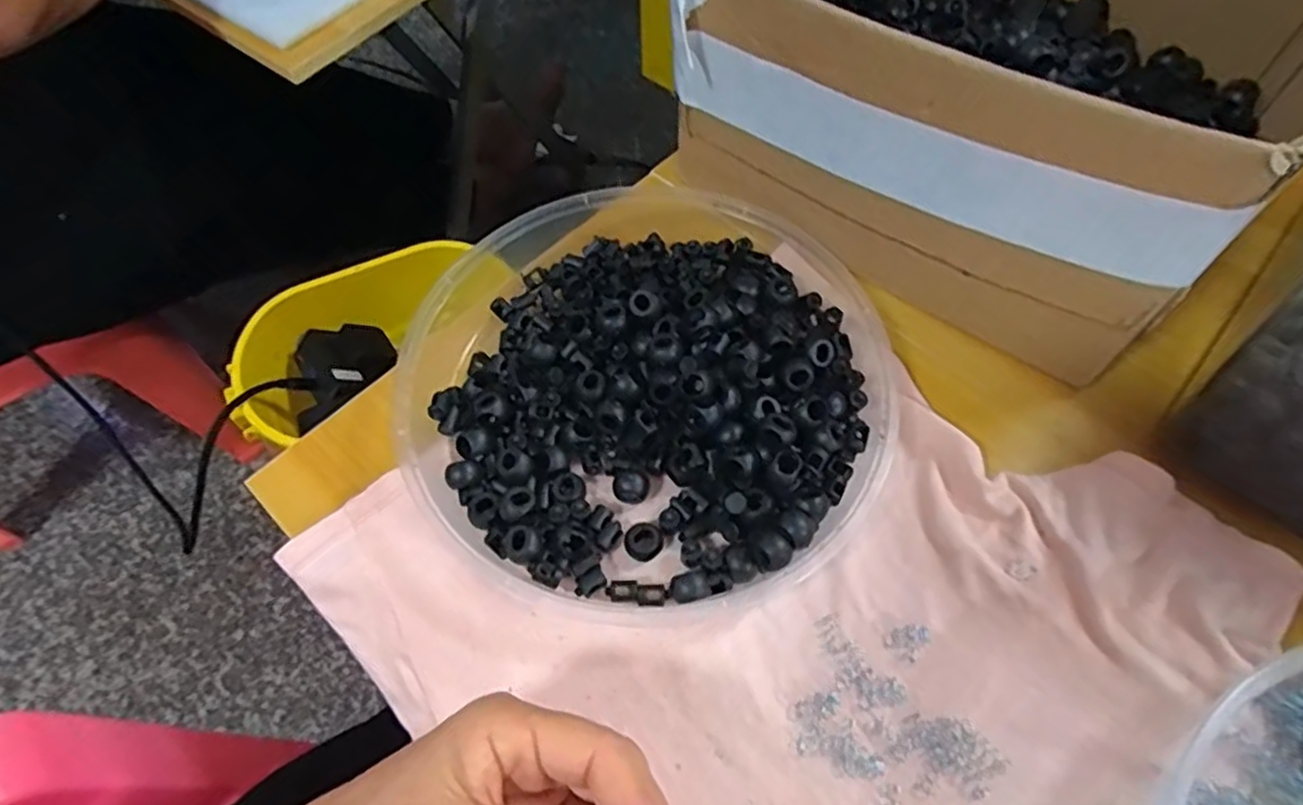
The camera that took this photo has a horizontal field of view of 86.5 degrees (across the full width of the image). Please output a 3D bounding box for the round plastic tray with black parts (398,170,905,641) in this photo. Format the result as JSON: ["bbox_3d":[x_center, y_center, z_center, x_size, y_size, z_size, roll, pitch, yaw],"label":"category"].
[{"bbox_3d":[0.003,-0.014,0.351,0.230,0.037,0.237,-1,60,1],"label":"round plastic tray with black parts"}]

